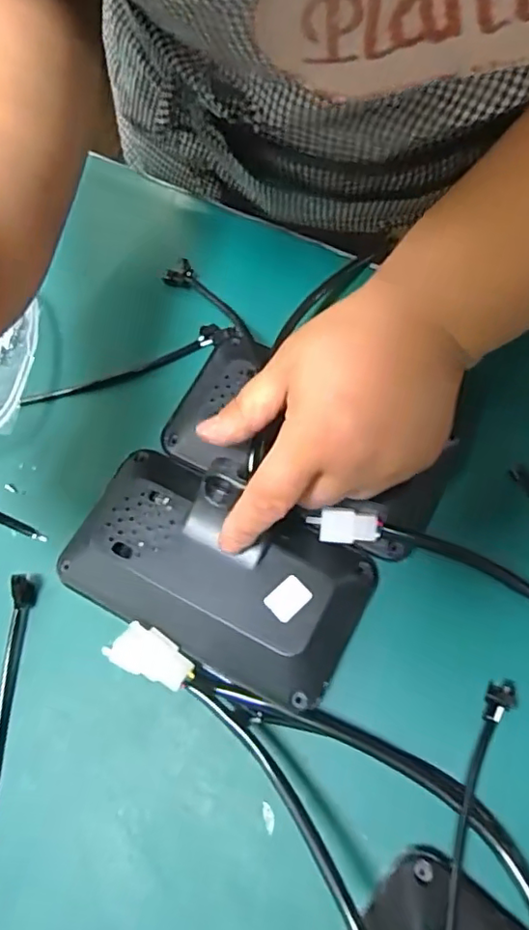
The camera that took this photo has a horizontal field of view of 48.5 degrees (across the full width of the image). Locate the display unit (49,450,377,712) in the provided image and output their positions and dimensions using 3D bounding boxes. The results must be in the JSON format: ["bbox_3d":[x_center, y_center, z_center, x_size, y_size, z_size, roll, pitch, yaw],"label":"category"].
[{"bbox_3d":[-0.028,0.052,0.308,0.157,0.041,0.089,26,71,13],"label":"display unit"}]

